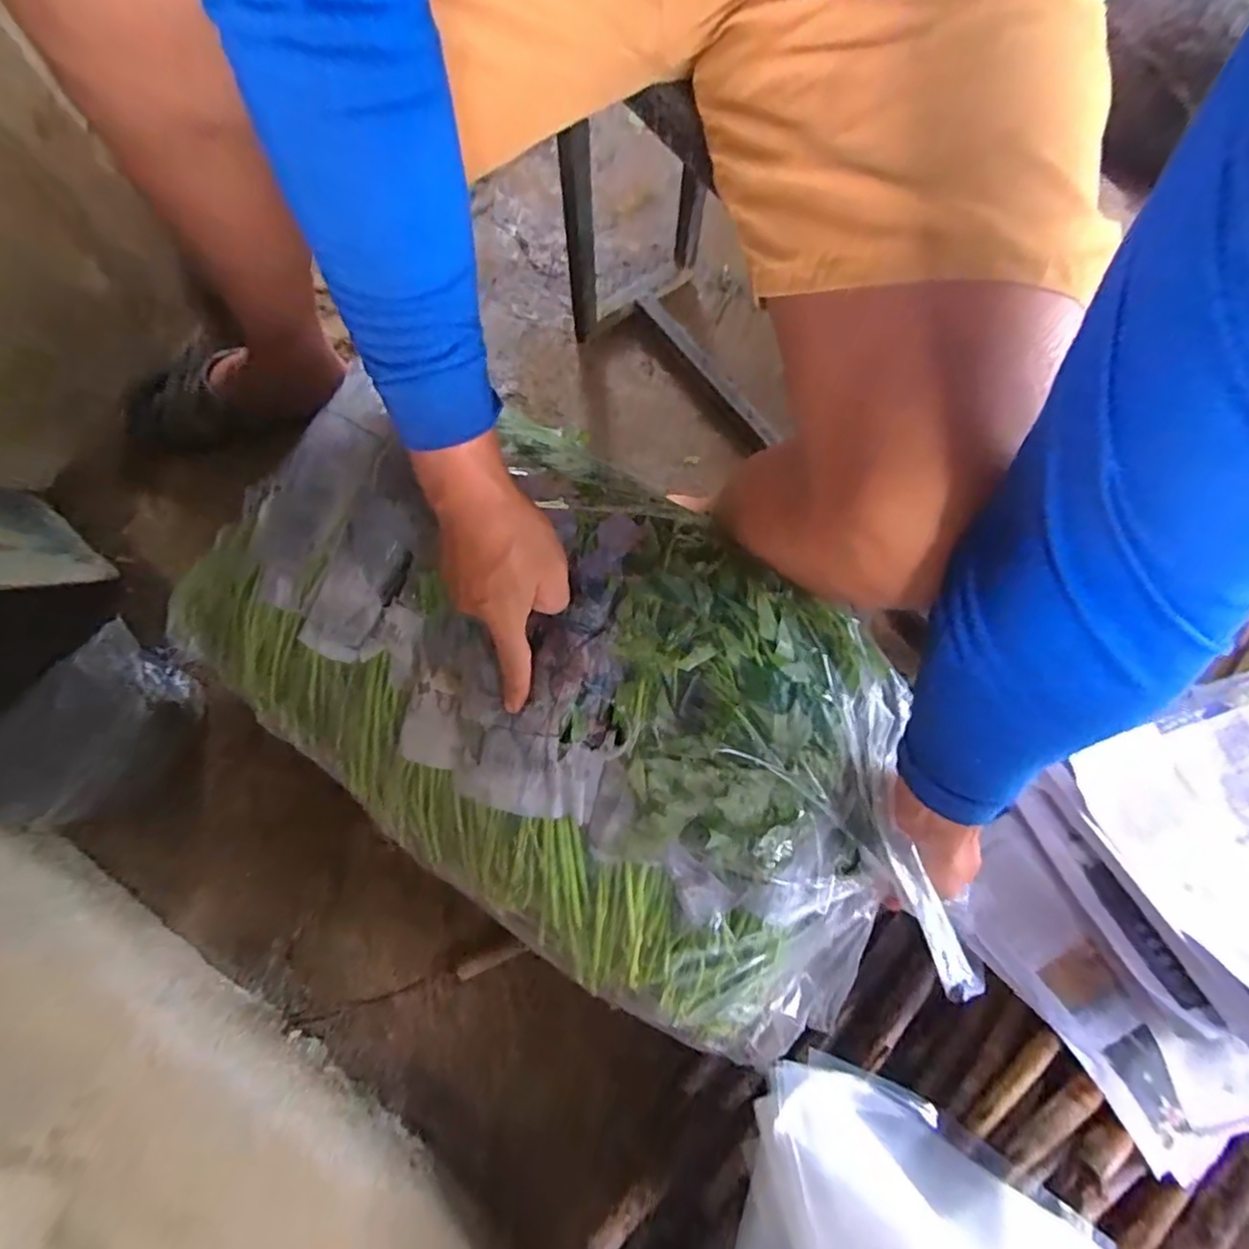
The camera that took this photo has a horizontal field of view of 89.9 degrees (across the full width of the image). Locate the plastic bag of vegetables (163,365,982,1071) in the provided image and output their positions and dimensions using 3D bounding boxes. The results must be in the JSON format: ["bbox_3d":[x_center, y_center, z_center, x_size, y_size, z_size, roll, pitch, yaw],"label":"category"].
[{"bbox_3d":[-0.052,0.060,0.564,0.692,0.190,0.373,34,99,9],"label":"plastic bag of vegetables"}]

